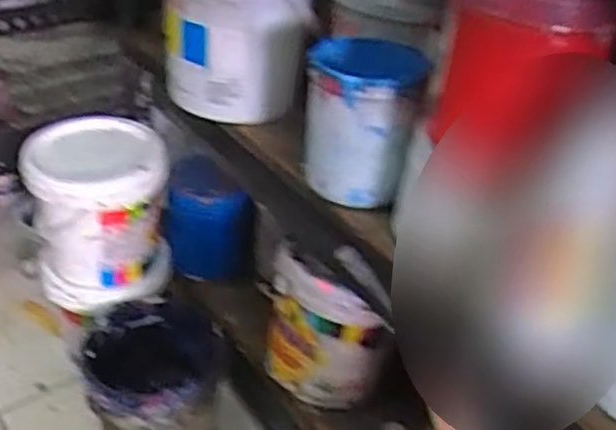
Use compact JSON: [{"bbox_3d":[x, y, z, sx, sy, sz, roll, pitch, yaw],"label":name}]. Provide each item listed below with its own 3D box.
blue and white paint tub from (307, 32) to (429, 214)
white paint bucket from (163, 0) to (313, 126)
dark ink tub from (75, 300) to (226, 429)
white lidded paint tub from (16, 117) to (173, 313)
[{"bbox_3d":[0.036,-0.060,0.491,0.073,0.096,0.068,2,35,-5],"label":"blue and white paint tub"},{"bbox_3d":[-0.059,-0.156,0.599,0.115,0.121,0.114,-4,36,-14],"label":"white paint bucket"},{"bbox_3d":[-0.142,0.168,0.700,0.114,0.119,0.122,4,35,-2],"label":"dark ink tub"},{"bbox_3d":[-0.204,-0.004,0.721,0.120,0.139,0.125,-7,36,-17],"label":"white lidded paint tub"}]

